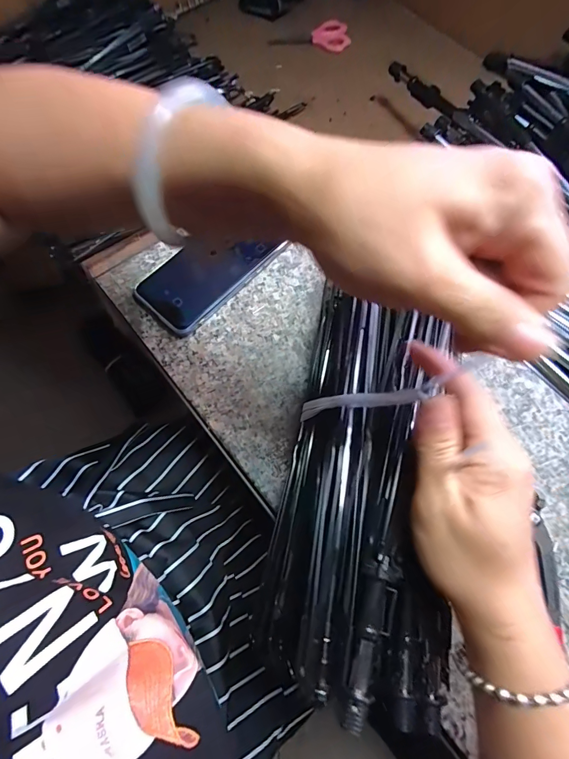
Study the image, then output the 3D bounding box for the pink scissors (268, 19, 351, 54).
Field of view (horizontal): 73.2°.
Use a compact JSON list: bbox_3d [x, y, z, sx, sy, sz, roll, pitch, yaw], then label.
[{"bbox_3d":[0.036,-0.496,0.551,0.114,0.022,0.036,-2,72,-1],"label":"pink scissors"}]

